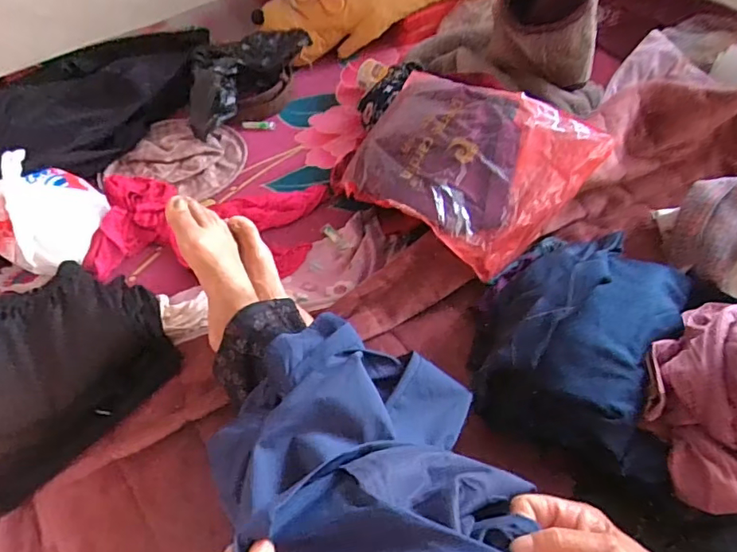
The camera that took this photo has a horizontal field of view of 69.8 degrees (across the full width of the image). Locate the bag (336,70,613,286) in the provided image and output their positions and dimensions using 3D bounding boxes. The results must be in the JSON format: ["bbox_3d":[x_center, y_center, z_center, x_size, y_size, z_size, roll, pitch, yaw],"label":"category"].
[{"bbox_3d":[0.151,-0.175,0.827,0.346,0.107,0.270,27,58,23],"label":"bag"}]

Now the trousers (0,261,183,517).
[{"bbox_3d":[-0.464,0.123,0.757,0.331,0.058,0.312,-38,58,-23],"label":"trousers"}]

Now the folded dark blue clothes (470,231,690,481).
[{"bbox_3d":[0.276,0.069,0.682,0.243,0.112,0.307,17,55,17],"label":"folded dark blue clothes"}]

